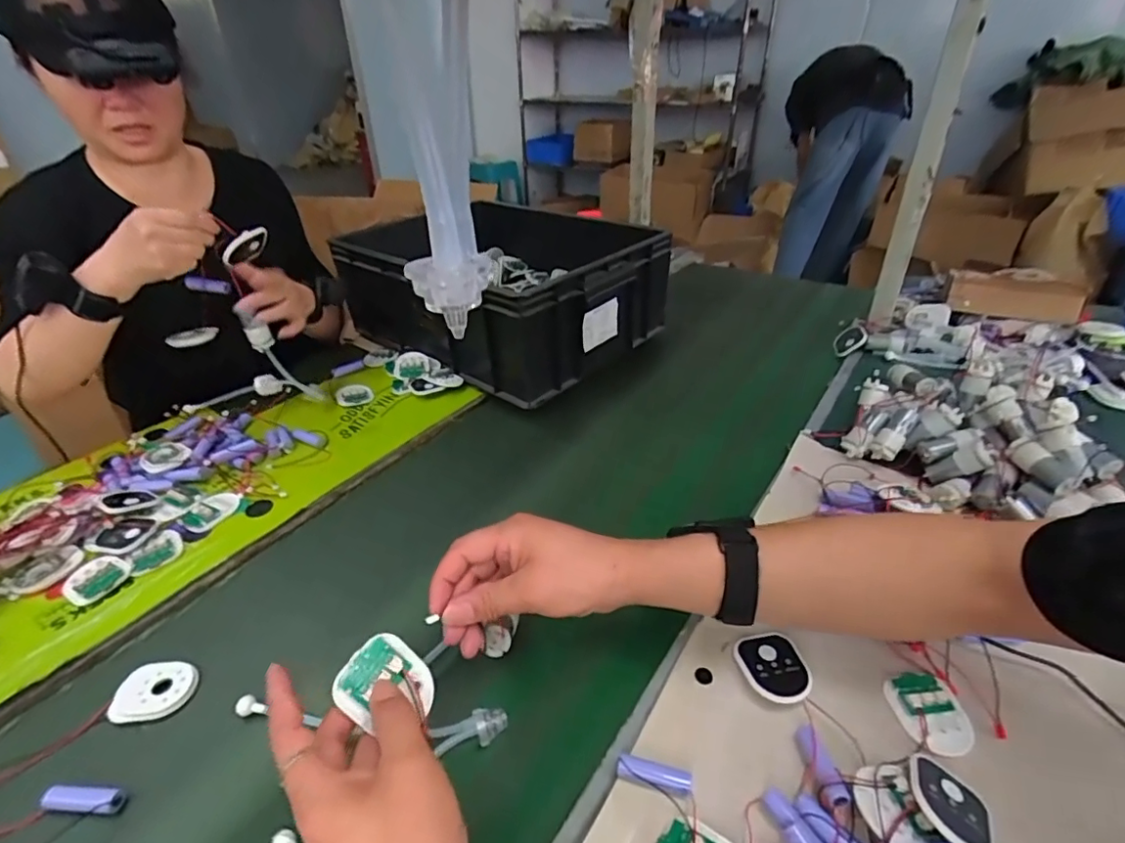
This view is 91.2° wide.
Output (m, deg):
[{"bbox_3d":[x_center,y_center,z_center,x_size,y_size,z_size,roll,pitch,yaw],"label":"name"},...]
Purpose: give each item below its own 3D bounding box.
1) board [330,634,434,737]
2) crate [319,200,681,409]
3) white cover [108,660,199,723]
[{"bbox_3d":[-0.107,0.163,0.340,0.057,0.010,0.048,42,52,-2],"label":"board"},{"bbox_3d":[-0.113,-0.245,0.946,0.512,0.172,0.370,27,44,32],"label":"crate"},{"bbox_3d":[-0.330,0.217,0.446,0.058,0.006,0.046,-3,36,-5],"label":"white cover"}]

